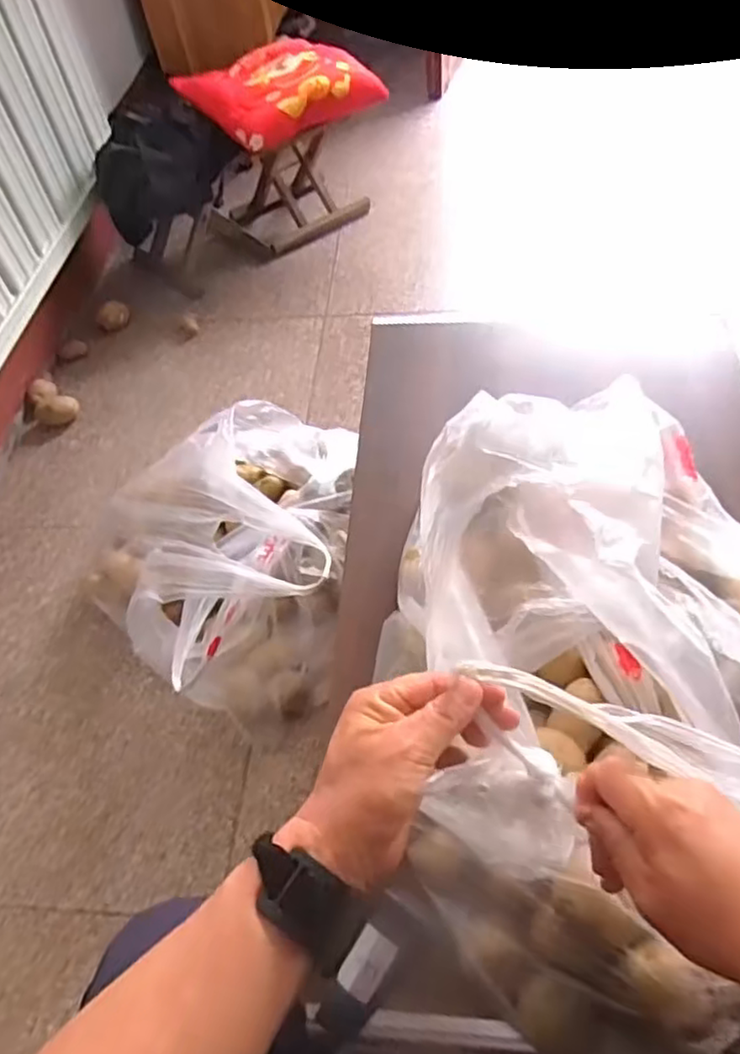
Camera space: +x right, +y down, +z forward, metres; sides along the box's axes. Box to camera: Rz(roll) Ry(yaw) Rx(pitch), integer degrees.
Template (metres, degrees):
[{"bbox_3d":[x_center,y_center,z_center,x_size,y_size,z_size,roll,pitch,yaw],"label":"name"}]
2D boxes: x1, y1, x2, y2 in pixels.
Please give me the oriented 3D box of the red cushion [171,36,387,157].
[{"bbox_3d":[-0.194,-0.957,1.448,0.368,0.100,0.317,-38,59,-20],"label":"red cushion"}]

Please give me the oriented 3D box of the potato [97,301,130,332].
[{"bbox_3d":[-0.559,-0.460,1.451,0.066,0.051,0.043,-23,56,-11],"label":"potato"}]

